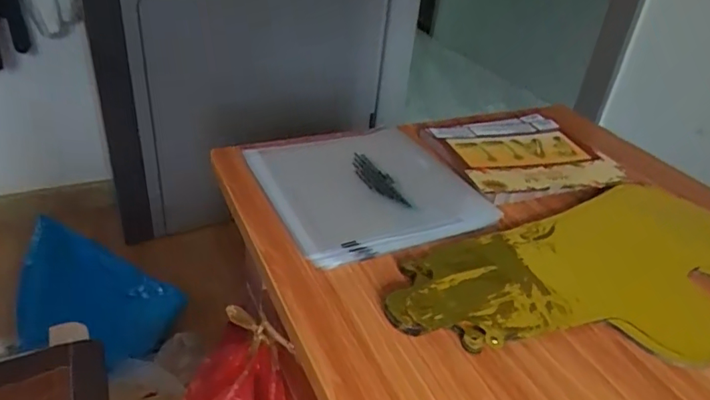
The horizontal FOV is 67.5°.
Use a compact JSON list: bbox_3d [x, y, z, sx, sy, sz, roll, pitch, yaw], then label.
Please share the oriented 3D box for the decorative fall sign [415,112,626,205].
[{"bbox_3d":[0.200,-0.058,0.653,0.193,0.010,0.173,-9,36,-20],"label":"decorative fall sign"}]

